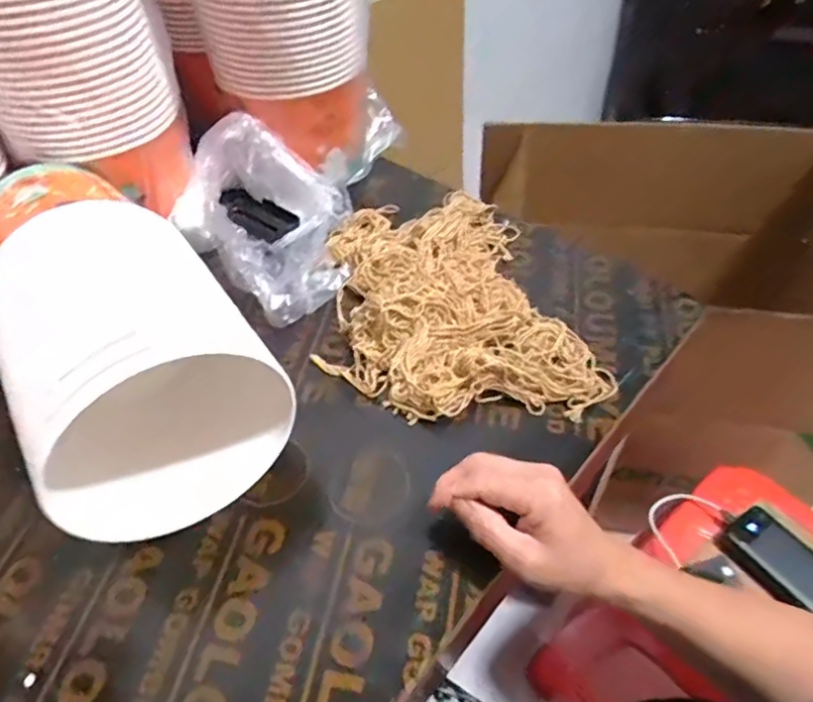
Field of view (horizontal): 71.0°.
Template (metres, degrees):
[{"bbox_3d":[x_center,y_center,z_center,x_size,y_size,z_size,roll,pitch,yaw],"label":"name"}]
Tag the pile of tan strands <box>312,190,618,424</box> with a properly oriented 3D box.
[{"bbox_3d":[0.046,-0.063,0.565,0.249,0.048,0.291,-3,48,0],"label":"pile of tan strands"}]

